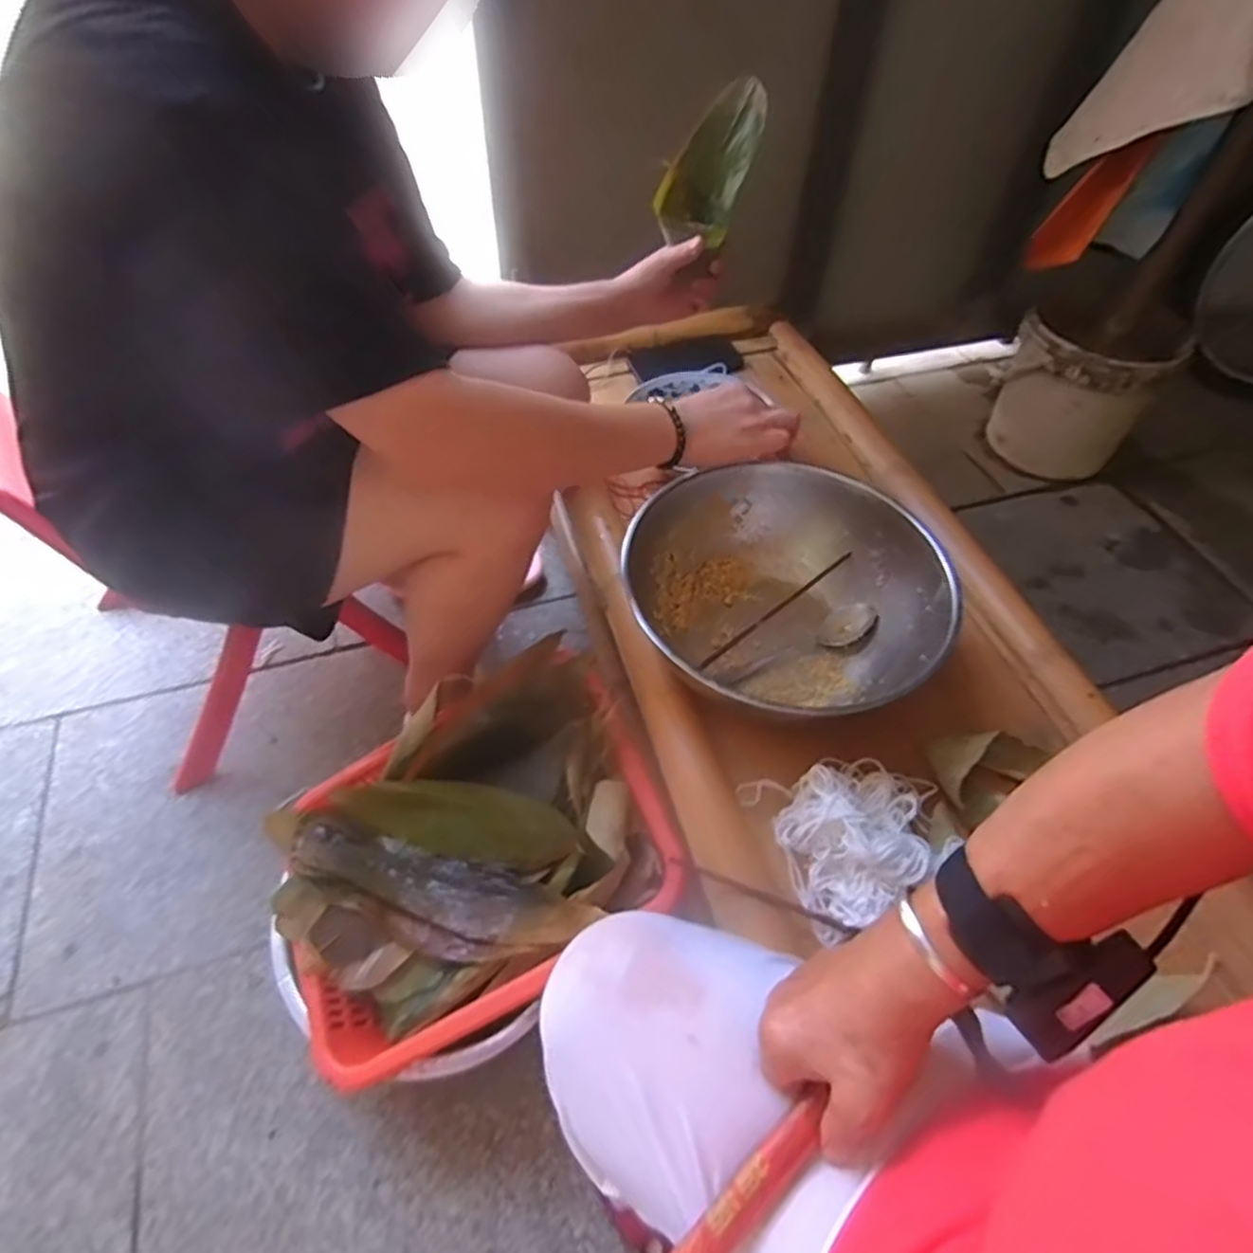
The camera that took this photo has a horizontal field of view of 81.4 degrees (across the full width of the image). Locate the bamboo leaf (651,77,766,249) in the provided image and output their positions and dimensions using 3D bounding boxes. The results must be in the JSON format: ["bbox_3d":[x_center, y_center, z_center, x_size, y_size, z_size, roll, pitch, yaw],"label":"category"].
[{"bbox_3d":[0.106,-0.523,0.818,0.094,0.055,0.192,30,96,21],"label":"bamboo leaf"}]

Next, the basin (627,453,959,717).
[{"bbox_3d":[0.154,-0.024,0.730,0.287,0.130,0.279,1,52,-1],"label":"basin"}]

